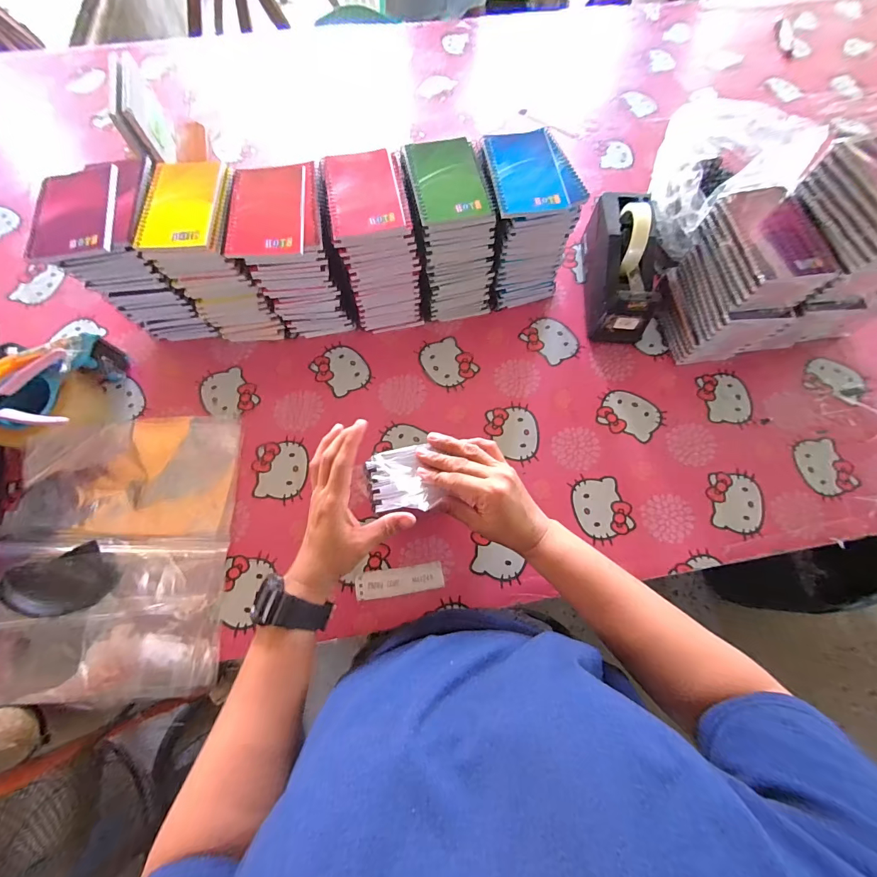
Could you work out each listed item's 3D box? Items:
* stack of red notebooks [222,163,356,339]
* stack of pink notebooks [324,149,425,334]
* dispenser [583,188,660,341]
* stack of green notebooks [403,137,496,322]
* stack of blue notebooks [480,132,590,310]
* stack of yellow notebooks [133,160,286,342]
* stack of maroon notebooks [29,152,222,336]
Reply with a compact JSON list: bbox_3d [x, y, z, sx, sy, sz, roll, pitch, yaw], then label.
[{"bbox_3d":[-0.191,-0.239,0.520,0.108,0.173,0.127,-10,71,-5],"label":"stack of red notebooks"},{"bbox_3d":[-0.085,-0.260,0.530,0.098,0.171,0.140,-11,71,-6],"label":"stack of pink notebooks"},{"bbox_3d":[0.268,-0.255,0.559,0.079,0.121,0.198,1,71,-2],"label":"dispenser"},{"bbox_3d":[0.016,-0.279,0.537,0.108,0.173,0.142,-7,71,-4],"label":"stack of green notebooks"},{"bbox_3d":[0.115,-0.299,0.543,0.112,0.173,0.136,-7,71,-4],"label":"stack of blue notebooks"},{"bbox_3d":[-0.289,-0.240,0.518,0.105,0.172,0.136,-4,71,-3],"label":"stack of yellow notebooks"},{"bbox_3d":[-0.397,-0.237,0.514,0.119,0.171,0.142,-9,71,-5],"label":"stack of maroon notebooks"}]

